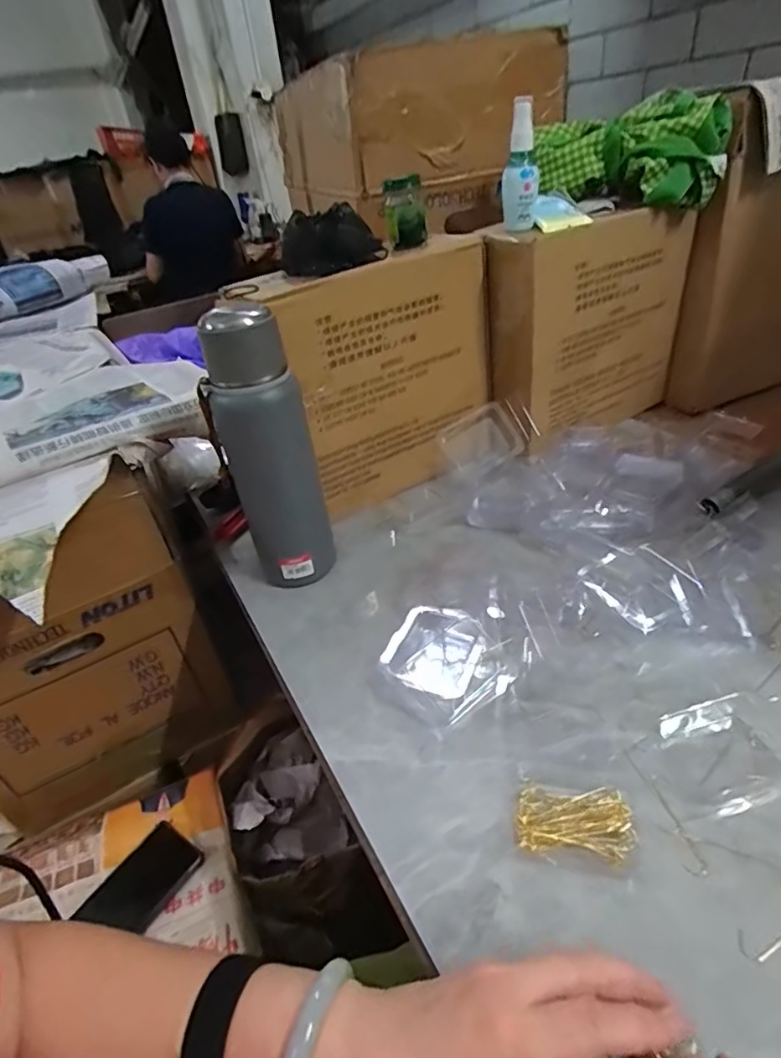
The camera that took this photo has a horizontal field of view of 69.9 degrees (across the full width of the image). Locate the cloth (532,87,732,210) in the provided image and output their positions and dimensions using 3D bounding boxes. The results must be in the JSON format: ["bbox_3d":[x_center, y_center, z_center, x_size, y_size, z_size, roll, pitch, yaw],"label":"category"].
[{"bbox_3d":[0.278,-0.436,0.654,0.204,0.093,0.094,11,40,24],"label":"cloth"}]

